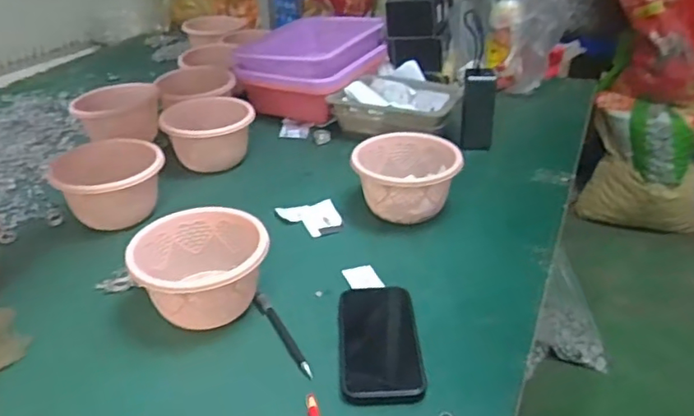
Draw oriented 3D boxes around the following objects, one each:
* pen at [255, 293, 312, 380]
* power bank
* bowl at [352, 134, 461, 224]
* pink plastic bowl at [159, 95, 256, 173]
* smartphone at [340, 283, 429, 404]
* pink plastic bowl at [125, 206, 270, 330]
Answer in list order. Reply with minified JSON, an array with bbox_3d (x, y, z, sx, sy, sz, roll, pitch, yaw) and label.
[{"bbox_3d":[-0.069,0.136,0.645,0.014,0.009,0.148,-16,35,-25],"label":"pen"},{"bbox_3d":[0.219,-0.165,0.989,0.019,0.138,0.063,-24,30,-39],"label":"power bank"},{"bbox_3d":[0.087,-0.043,0.846,0.138,0.095,0.143,0,32,0],"label":"bowl"},{"bbox_3d":[-0.236,-0.130,0.984,0.145,0.083,0.142,-12,34,-19],"label":"pink plastic bowl"},{"bbox_3d":[0.034,0.139,0.624,0.082,0.013,0.164,-1,32,-2],"label":"smartphone"},{"bbox_3d":[-0.164,0.071,0.667,0.141,0.081,0.130,-7,32,-11],"label":"pink plastic bowl"}]

